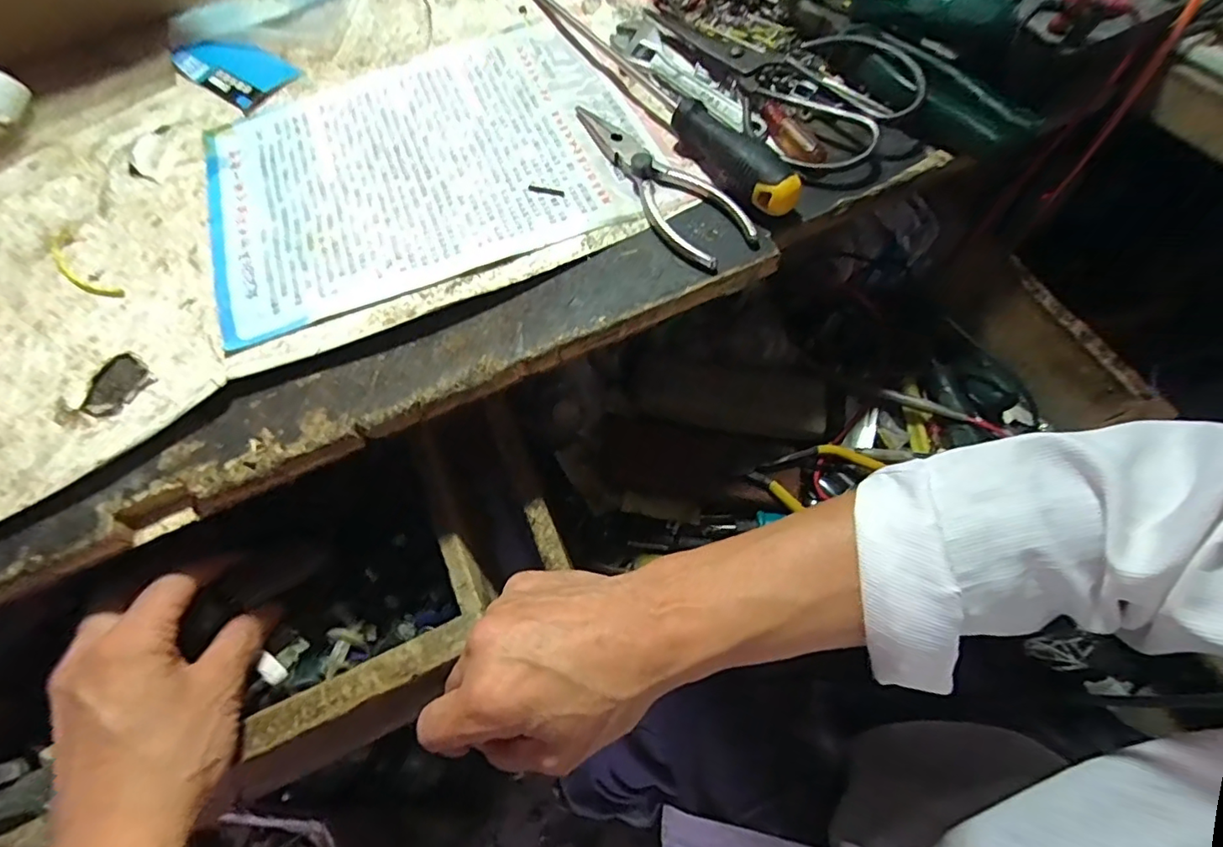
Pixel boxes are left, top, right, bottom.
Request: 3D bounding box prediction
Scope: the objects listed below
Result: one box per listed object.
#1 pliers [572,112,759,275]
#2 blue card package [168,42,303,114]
[{"bbox_3d":[0.028,-0.154,0.339,0.047,0.017,0.154,-28,68,-11],"label":"pliers"},{"bbox_3d":[-0.279,-0.266,0.414,0.088,0.005,0.054,34,71,16],"label":"blue card package"}]

